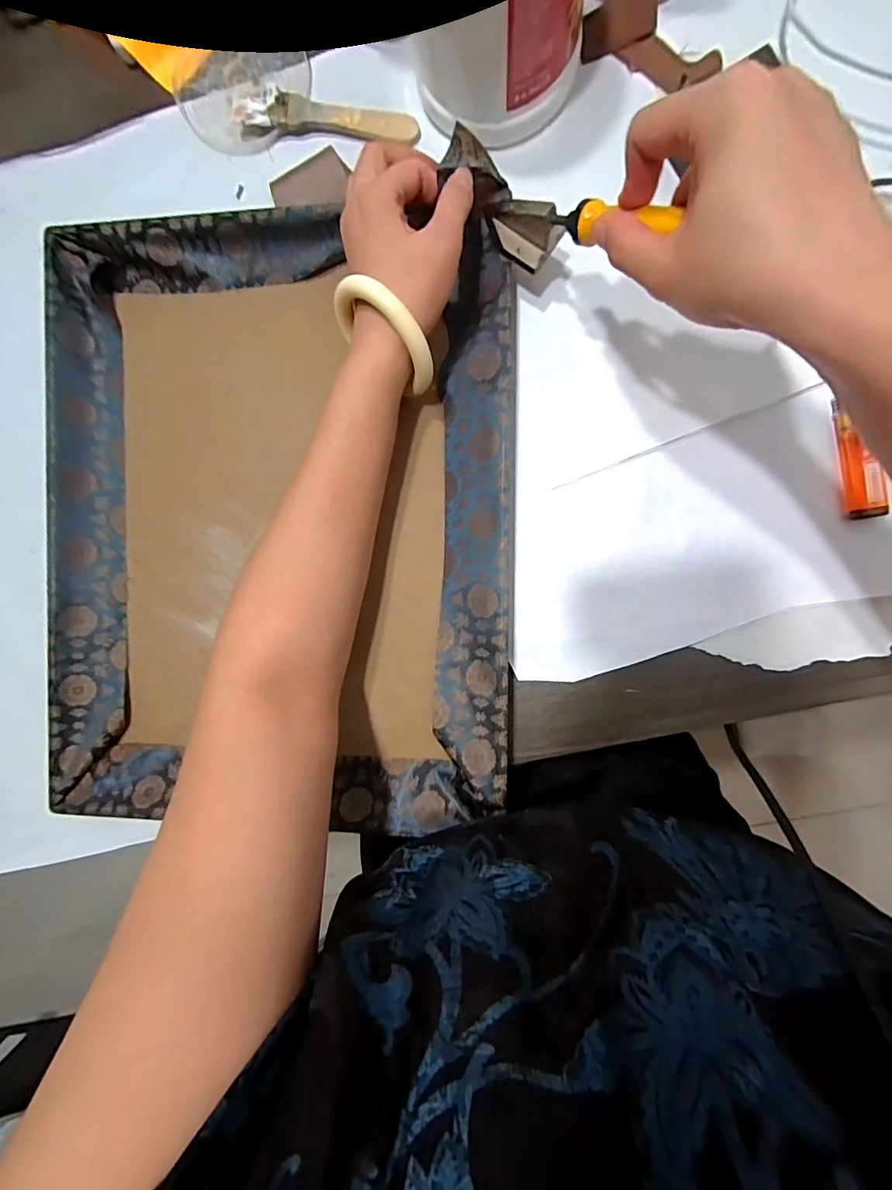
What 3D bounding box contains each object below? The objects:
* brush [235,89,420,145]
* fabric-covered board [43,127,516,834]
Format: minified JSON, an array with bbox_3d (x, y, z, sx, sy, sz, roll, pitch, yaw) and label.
[{"bbox_3d":[-0.088,-0.351,0.344,0.133,0.016,0.022,12,92,6],"label":"brush"},{"bbox_3d":[-0.127,-0.054,0.350,0.346,0.032,0.432,0,91,7],"label":"fabric-covered board"}]

